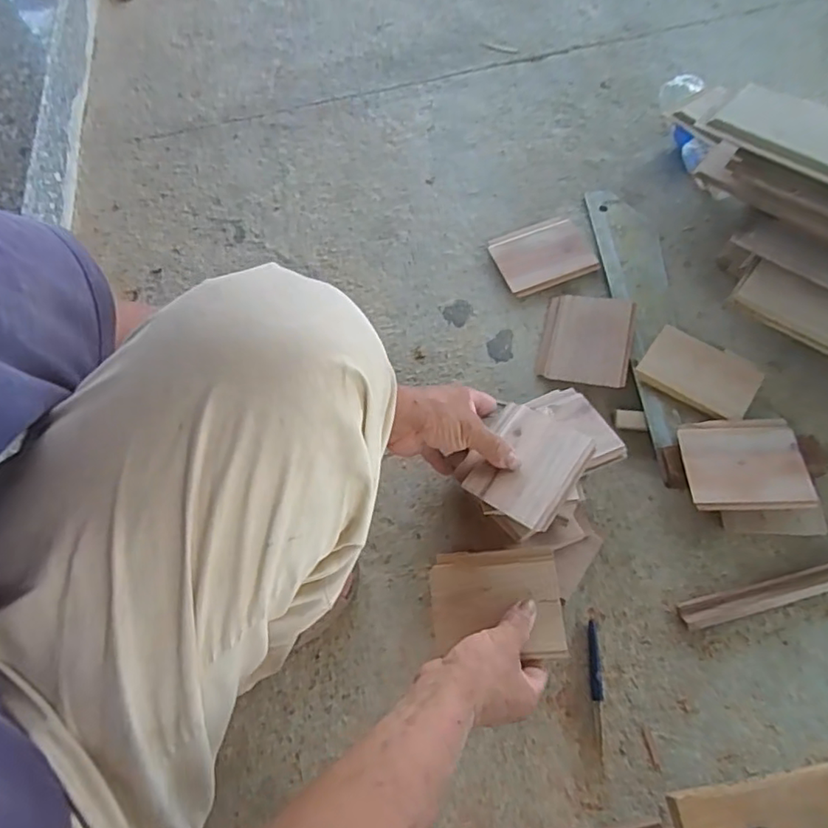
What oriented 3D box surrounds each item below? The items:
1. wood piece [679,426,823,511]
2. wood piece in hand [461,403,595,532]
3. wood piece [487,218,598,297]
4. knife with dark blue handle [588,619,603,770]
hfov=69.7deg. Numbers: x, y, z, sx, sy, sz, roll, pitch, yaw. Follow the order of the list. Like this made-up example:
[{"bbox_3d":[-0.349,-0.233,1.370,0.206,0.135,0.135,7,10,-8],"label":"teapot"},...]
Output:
[{"bbox_3d":[0.341,0.054,0.613,0.122,0.010,0.089,-4,65,3],"label":"wood piece"},{"bbox_3d":[0.107,0.047,0.578,0.099,0.015,0.112,27,62,24],"label":"wood piece in hand"},{"bbox_3d":[0.169,-0.208,0.788,0.119,0.011,0.101,-21,65,-6],"label":"wood piece"},{"bbox_3d":[0.175,0.263,0.570,0.011,0.007,0.123,0,64,4],"label":"knife with dark blue handle"}]

